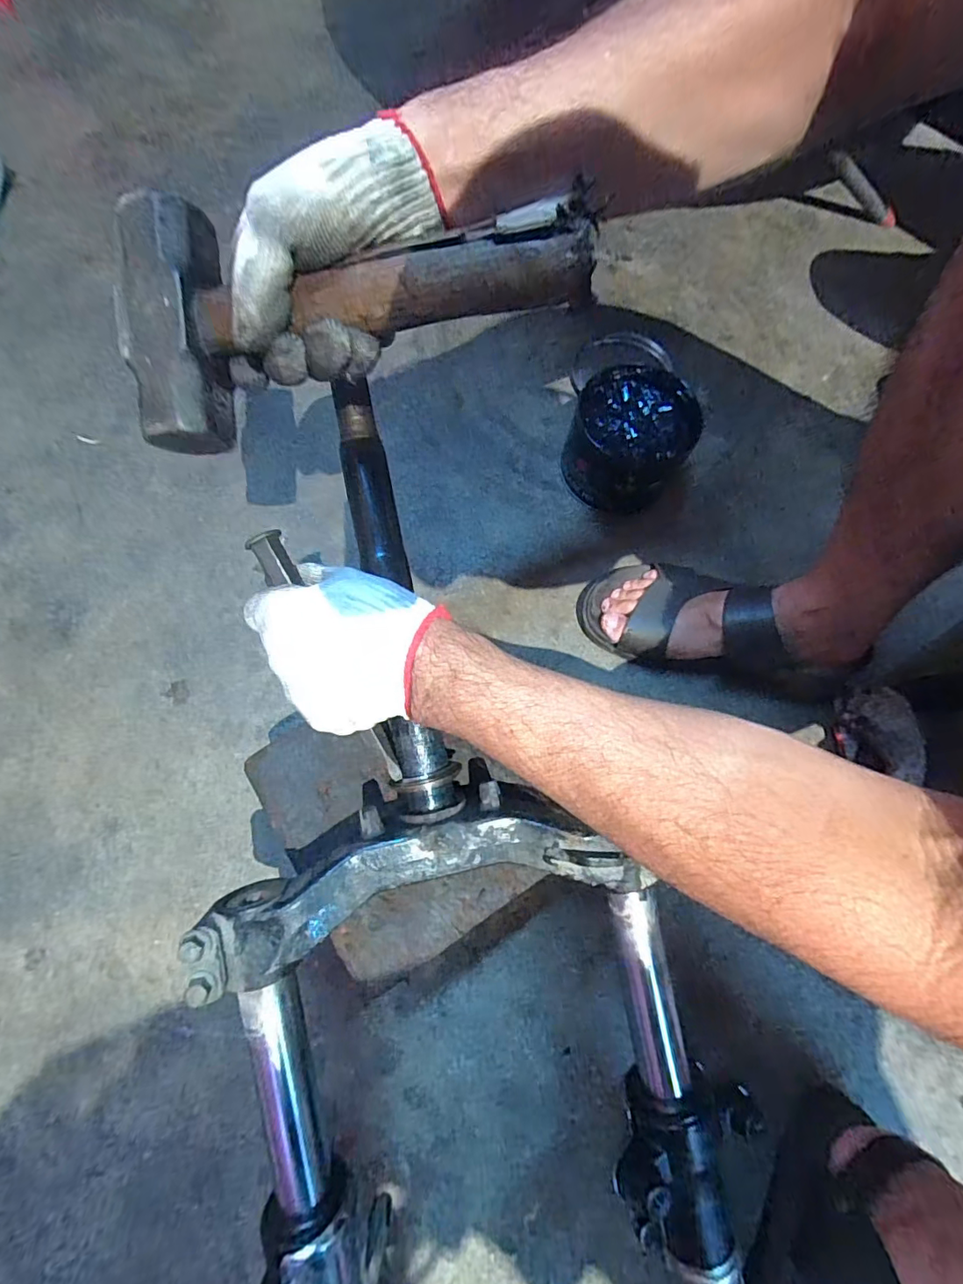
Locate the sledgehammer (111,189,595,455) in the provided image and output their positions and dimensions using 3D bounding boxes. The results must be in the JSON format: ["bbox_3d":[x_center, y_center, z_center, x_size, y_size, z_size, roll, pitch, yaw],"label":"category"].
[{"bbox_3d":[-0.076,-0.191,0.273,0.245,0.048,0.124,-12,96,15],"label":"sledgehammer"}]

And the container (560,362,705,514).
[{"bbox_3d":[0.157,-0.215,0.566,0.129,0.081,0.139,38,75,9],"label":"container"}]

